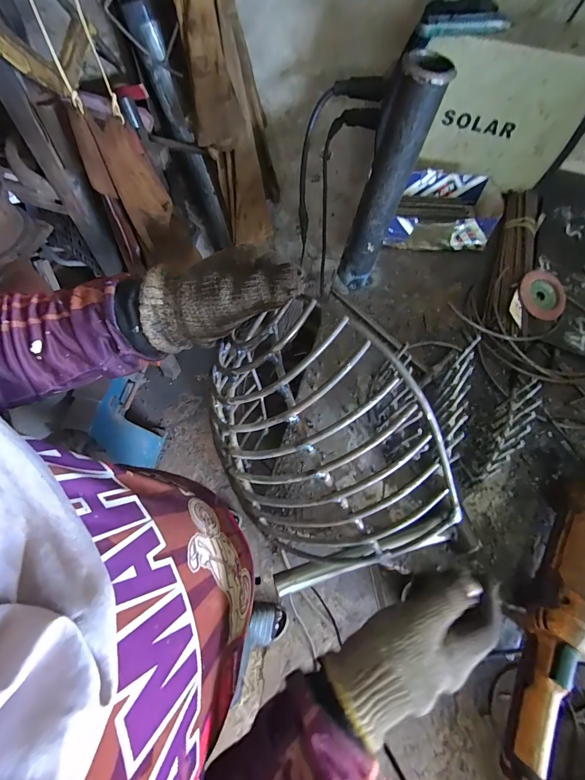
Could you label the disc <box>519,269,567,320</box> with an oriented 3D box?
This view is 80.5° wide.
[{"bbox_3d":[0.418,-0.160,0.575,0.081,0.011,0.083,1,83,-6],"label":"disc"}]

